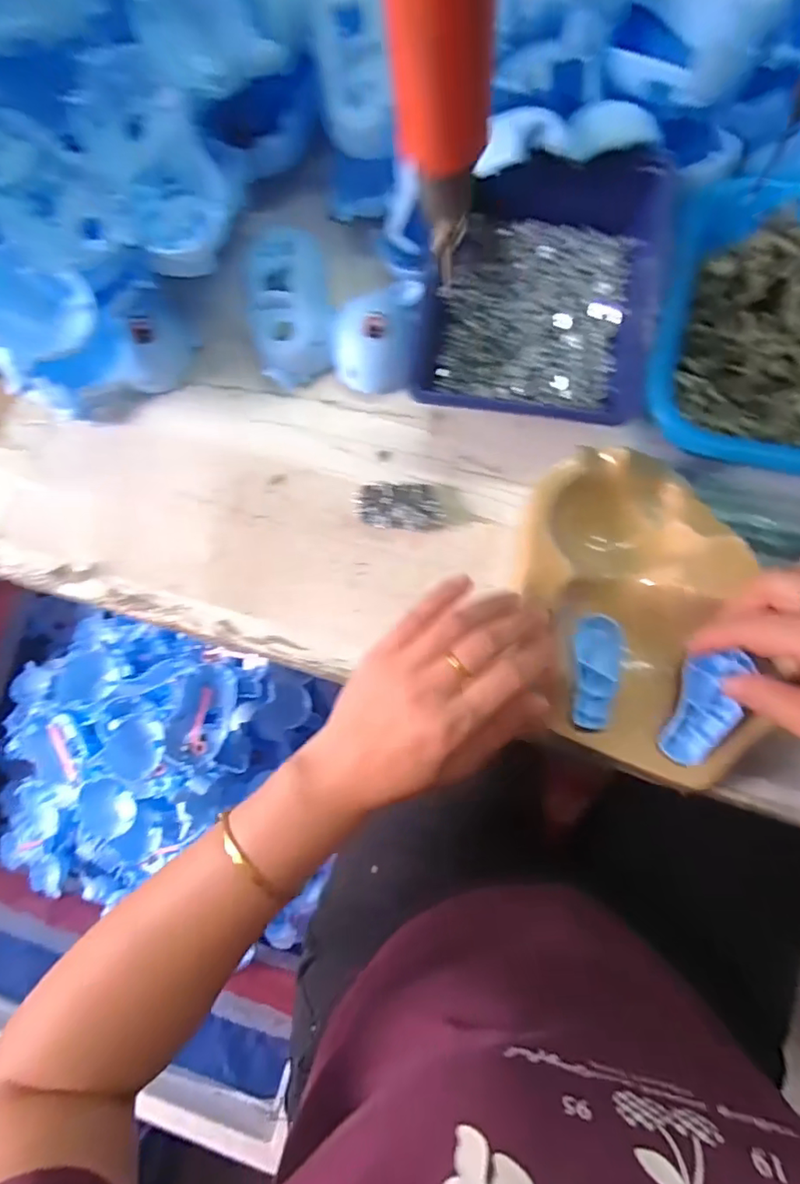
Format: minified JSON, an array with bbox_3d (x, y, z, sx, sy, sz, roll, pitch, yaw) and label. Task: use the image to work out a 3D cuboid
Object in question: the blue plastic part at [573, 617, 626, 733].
[{"bbox_3d":[0.118,0.047,0.325,0.026,0.008,0.066,8,81,8],"label":"blue plastic part"}]

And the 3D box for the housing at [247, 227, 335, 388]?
[{"bbox_3d":[-0.083,-0.219,0.406,0.056,0.027,0.118,-8,80,5],"label":"housing"}]

